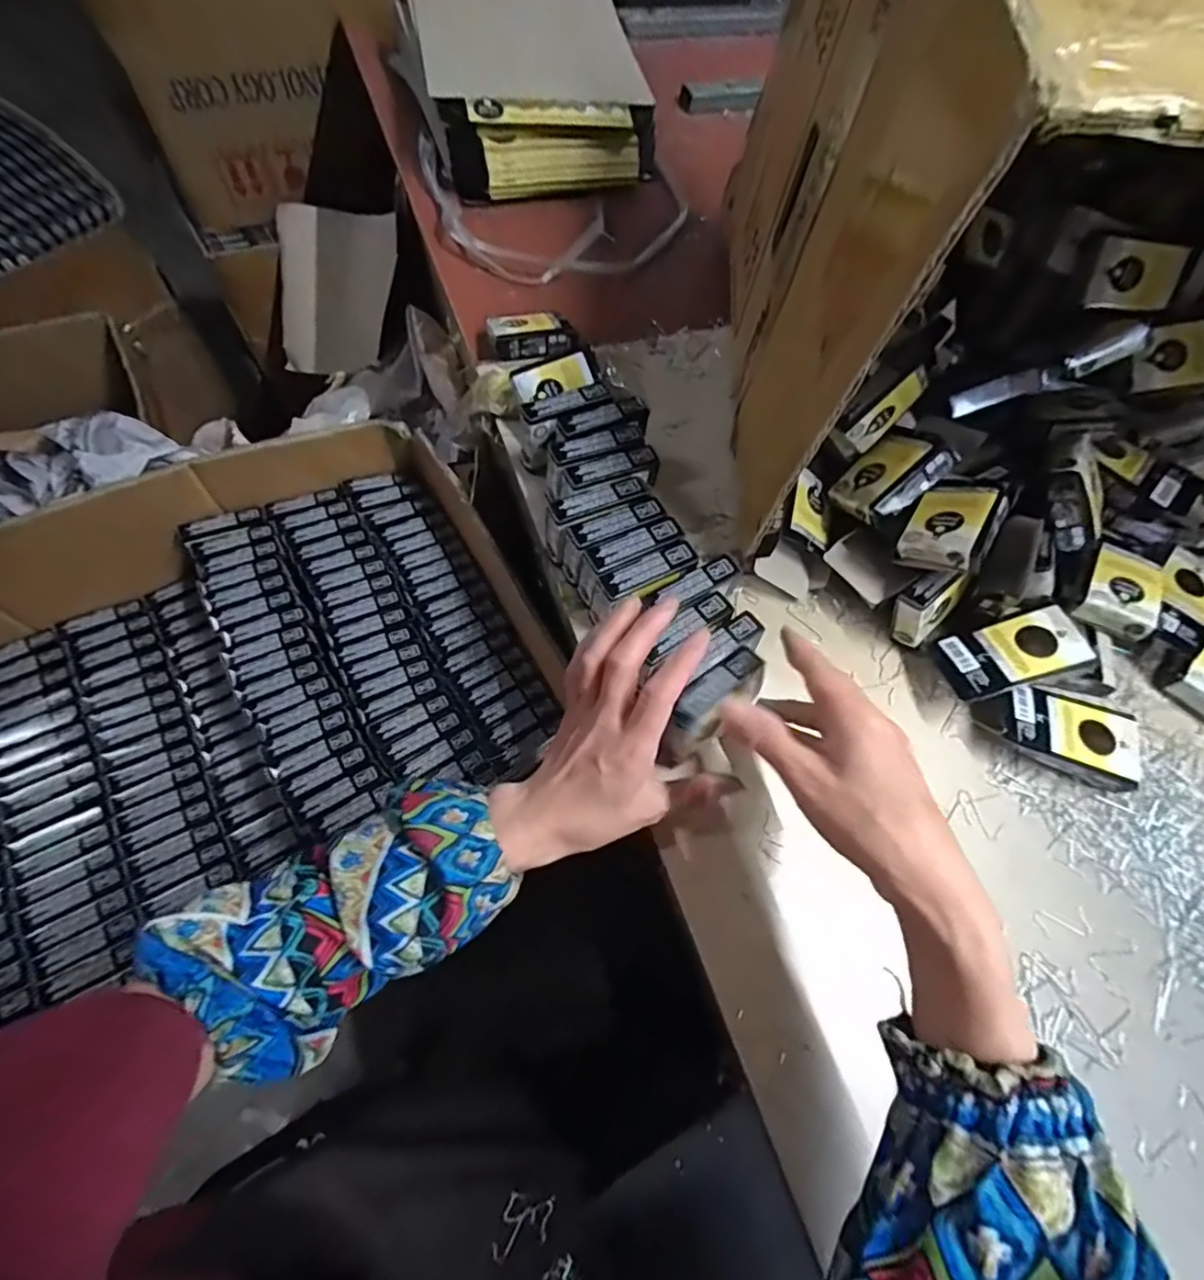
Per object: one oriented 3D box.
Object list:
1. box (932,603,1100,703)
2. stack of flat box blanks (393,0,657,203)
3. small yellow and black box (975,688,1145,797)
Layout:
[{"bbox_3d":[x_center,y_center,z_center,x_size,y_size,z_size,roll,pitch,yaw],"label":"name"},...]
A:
[{"bbox_3d":[0.295,0.012,0.414,0.095,0.018,0.051,-17,55,6],"label":"box"},{"bbox_3d":[-0.088,-0.658,0.668,0.252,0.082,0.334,-16,67,-14],"label":"stack of flat box blanks"},{"bbox_3d":[0.327,0.064,0.414,0.102,0.025,0.054,23,64,5],"label":"small yellow and black box"}]

